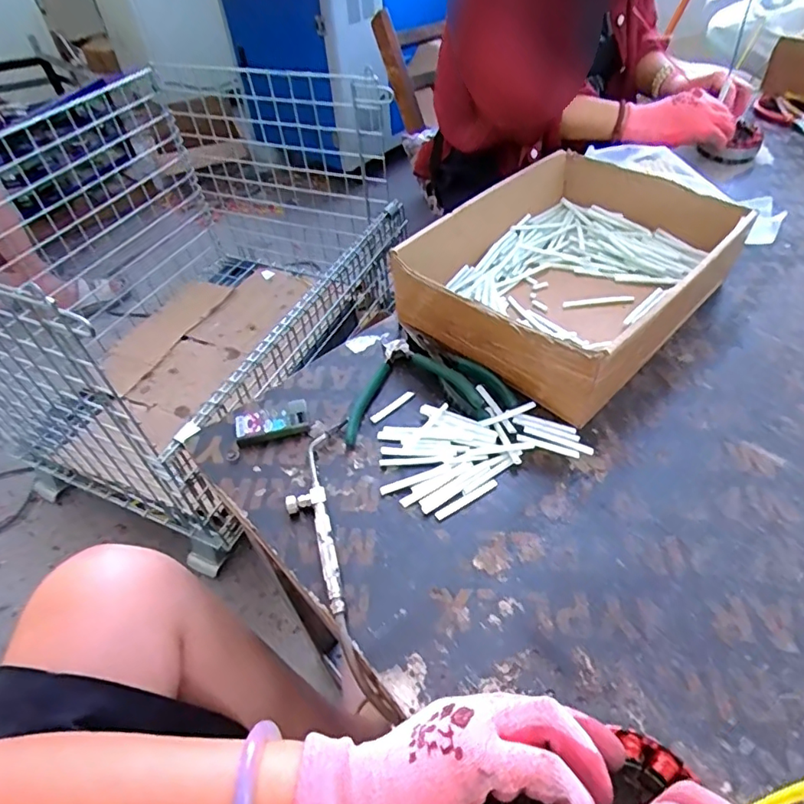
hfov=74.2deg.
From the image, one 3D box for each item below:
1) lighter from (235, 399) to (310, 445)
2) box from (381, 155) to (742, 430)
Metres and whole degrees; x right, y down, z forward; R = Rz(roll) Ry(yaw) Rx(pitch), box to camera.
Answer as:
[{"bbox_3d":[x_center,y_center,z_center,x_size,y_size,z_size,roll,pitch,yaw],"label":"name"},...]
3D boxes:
[{"bbox_3d":[-0.121,0.019,0.499,0.066,0.012,0.032,-14,48,-9],"label":"lighter"},{"bbox_3d":[0.188,-0.146,0.577,0.337,0.094,0.239,-37,55,-27],"label":"box"}]

